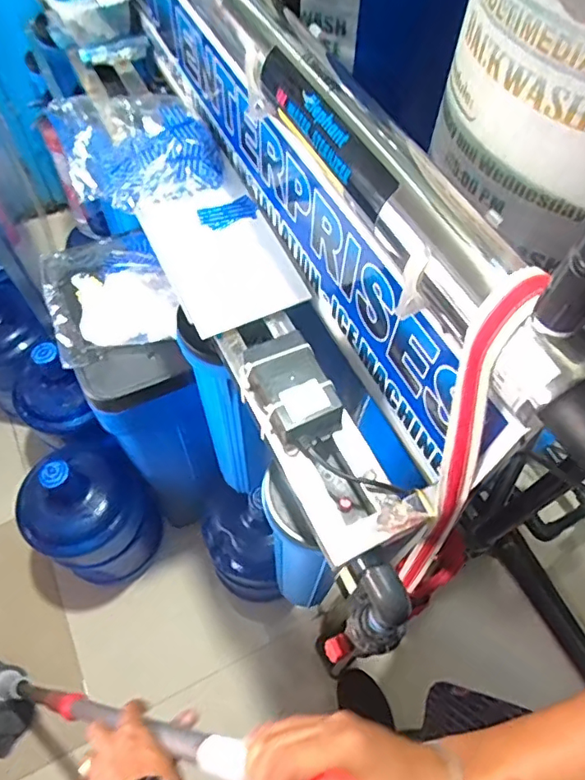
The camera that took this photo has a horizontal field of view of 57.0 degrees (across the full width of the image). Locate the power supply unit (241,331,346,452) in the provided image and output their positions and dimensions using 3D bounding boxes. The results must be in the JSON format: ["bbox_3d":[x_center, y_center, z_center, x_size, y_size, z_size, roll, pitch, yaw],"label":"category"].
[{"bbox_3d":[-0.003,-0.003,0.524,0.070,0.039,0.116,-25,64,-16],"label":"power supply unit"}]

